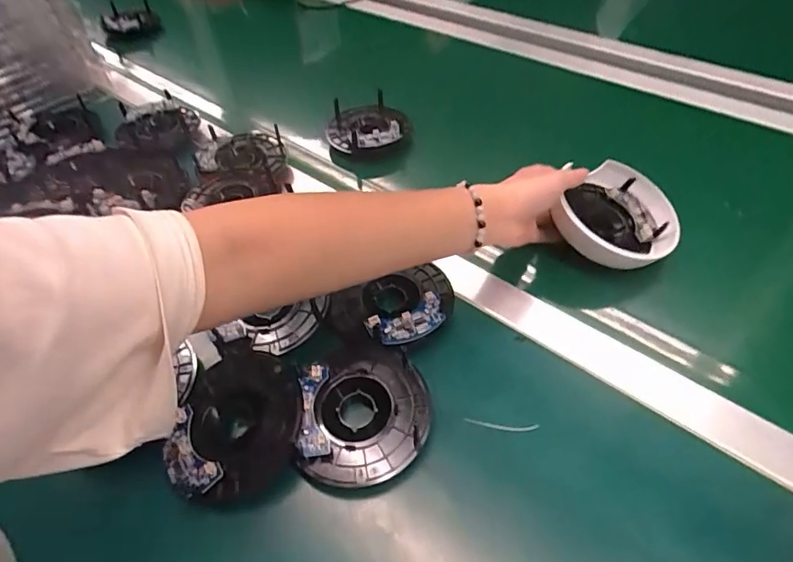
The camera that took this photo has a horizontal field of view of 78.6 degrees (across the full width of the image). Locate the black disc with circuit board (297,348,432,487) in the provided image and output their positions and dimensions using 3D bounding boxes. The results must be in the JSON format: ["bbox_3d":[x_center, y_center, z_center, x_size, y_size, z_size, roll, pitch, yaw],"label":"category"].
[{"bbox_3d":[-0.022,0.088,0.336,0.088,0.020,0.094,-2,49,2],"label":"black disc with circuit board"}]

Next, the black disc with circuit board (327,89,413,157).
[{"bbox_3d":[-0.035,-0.188,0.581,0.098,0.034,0.105,-2,49,2],"label":"black disc with circuit board"}]

